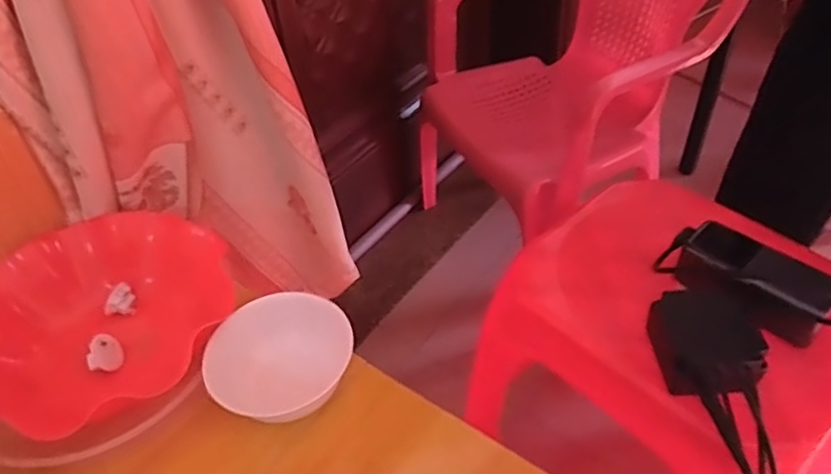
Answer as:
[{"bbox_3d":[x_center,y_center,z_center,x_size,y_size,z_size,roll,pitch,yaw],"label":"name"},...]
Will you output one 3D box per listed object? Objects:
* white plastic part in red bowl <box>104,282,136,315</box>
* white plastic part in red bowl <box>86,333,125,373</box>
[{"bbox_3d":[-0.276,0.060,0.589,0.028,0.026,0.023,-29,50,-22],"label":"white plastic part in red bowl"},{"bbox_3d":[-0.269,0.101,0.546,0.023,0.026,0.027,-15,46,-10],"label":"white plastic part in red bowl"}]

